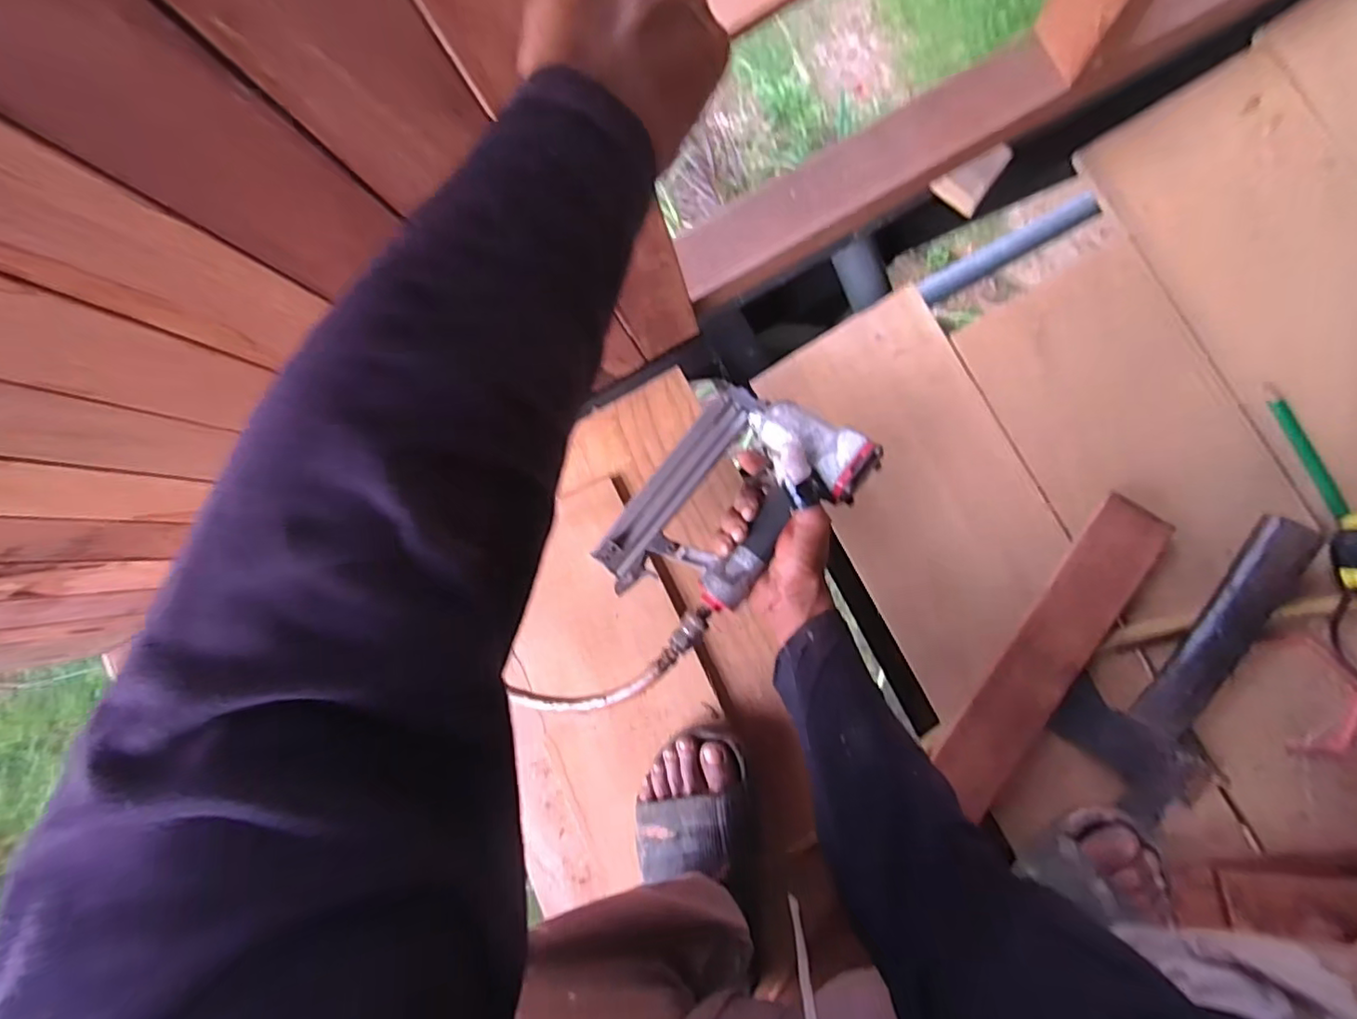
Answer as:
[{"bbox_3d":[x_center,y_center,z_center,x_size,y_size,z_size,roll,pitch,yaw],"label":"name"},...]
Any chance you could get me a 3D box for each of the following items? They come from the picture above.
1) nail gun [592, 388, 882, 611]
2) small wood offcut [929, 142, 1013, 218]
[{"bbox_3d":[0.045,0.000,0.538,0.165,0.068,0.233,40,92,30],"label":"nail gun"},{"bbox_3d":[0.300,-0.343,0.603,0.051,0.032,0.063,38,94,4],"label":"small wood offcut"}]

